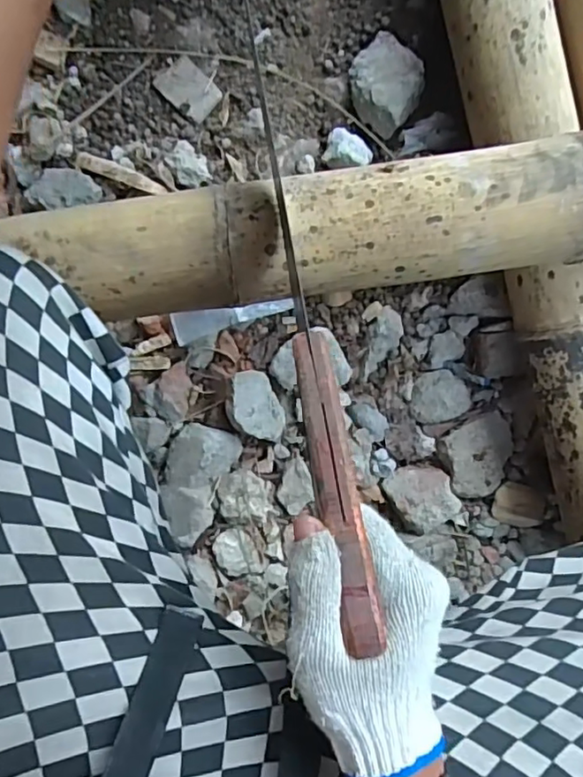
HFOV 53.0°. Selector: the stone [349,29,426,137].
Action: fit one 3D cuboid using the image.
[{"bbox_3d":[0.098,-0.317,0.609,0.076,0.037,0.078,39,91,-2],"label":"stone"}]

